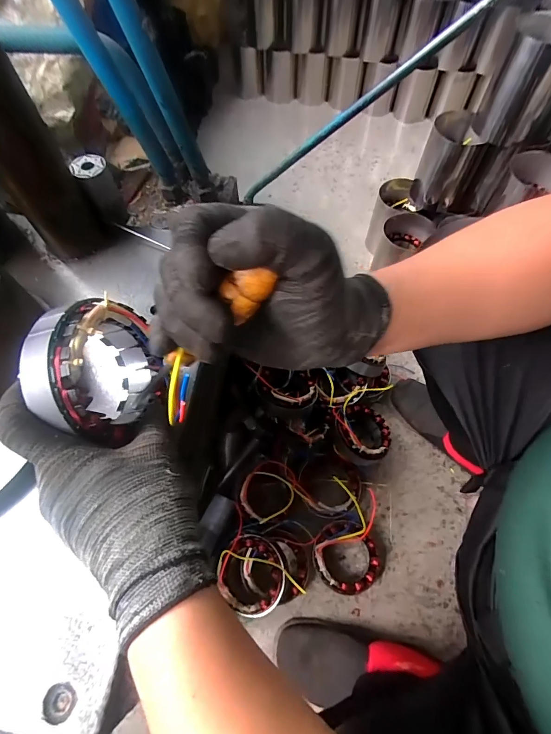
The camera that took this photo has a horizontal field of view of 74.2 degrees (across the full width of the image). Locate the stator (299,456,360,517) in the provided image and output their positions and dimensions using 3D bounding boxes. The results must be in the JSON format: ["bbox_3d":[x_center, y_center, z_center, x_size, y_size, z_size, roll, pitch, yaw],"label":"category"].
[{"bbox_3d":[0.107,0.227,0.703,0.123,0.049,0.116,0,63,1],"label":"stator"}]

